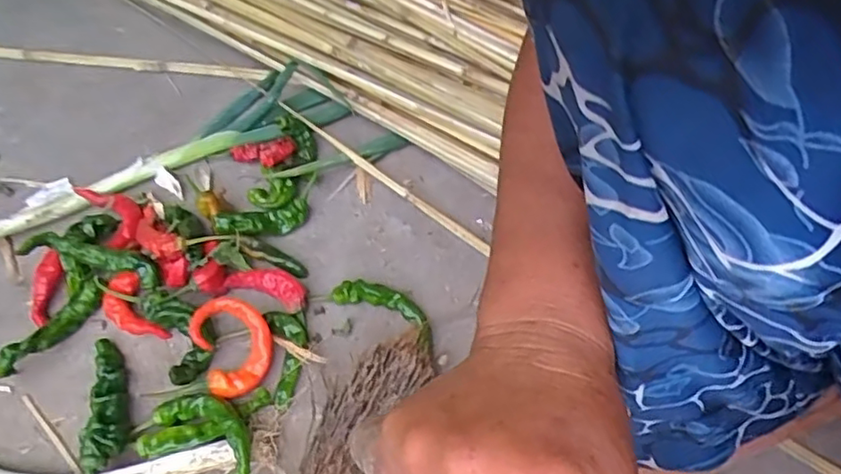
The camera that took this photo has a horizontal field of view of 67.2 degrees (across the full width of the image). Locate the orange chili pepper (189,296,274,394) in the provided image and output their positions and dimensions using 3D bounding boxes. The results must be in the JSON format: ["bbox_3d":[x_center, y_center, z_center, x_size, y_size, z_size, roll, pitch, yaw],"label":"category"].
[{"bbox_3d":[-0.138,0.079,0.466,0.051,0.018,0.070,-20,81,-25],"label":"orange chili pepper"}]

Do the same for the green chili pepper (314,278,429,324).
[{"bbox_3d":[-0.039,0.048,0.497,0.092,0.021,0.021,13,55,12],"label":"green chili pepper"}]

